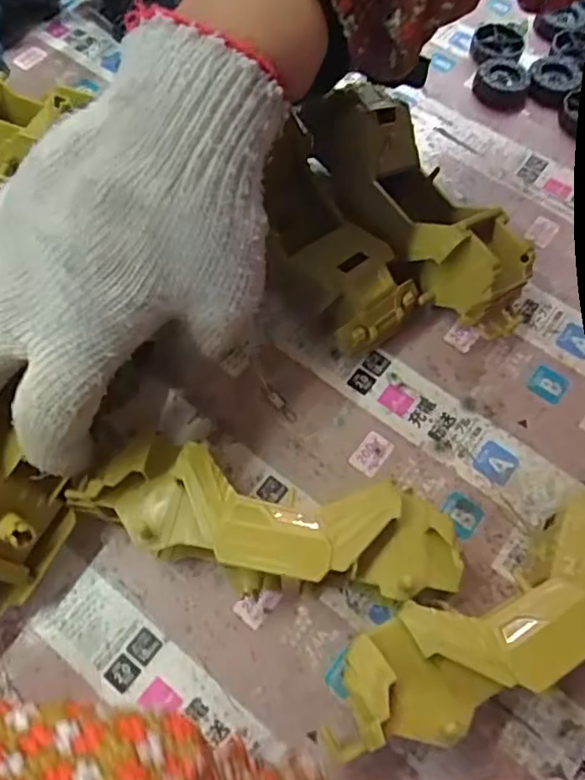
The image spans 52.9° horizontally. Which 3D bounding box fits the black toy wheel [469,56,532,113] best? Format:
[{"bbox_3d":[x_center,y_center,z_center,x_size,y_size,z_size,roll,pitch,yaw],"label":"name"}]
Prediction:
[{"bbox_3d":[0.154,-0.225,0.432,0.039,0.019,0.040,1,65,-2],"label":"black toy wheel"}]

